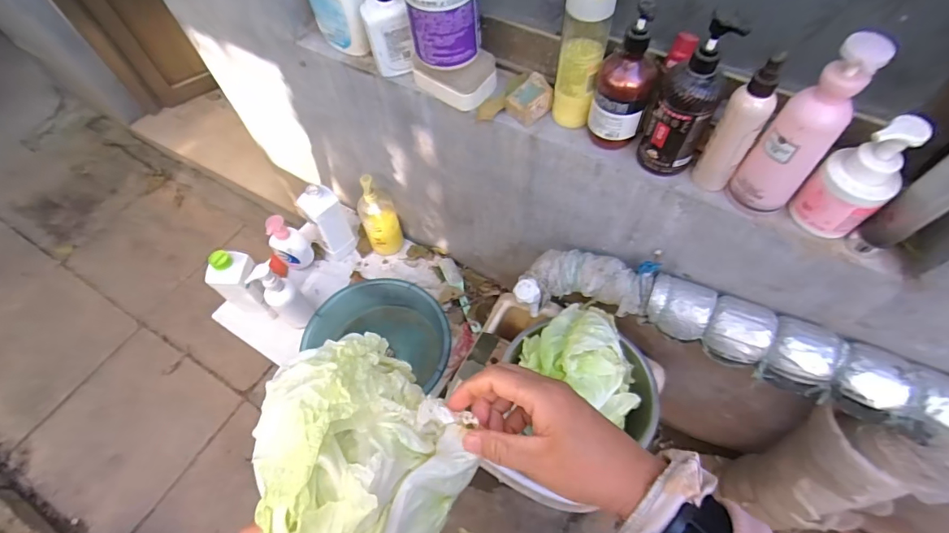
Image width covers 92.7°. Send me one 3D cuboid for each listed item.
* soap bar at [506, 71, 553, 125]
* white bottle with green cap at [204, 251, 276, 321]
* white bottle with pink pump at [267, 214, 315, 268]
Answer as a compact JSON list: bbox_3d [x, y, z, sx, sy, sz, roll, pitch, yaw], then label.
[{"bbox_3d":[0.082,-0.254,0.688,0.061,0.042,0.052,-40,66,-19],"label":"soap bar"},{"bbox_3d":[-0.522,0.042,1.023,0.080,0.208,0.080,5,60,5],"label":"white bottle with green cap"},{"bbox_3d":[-0.463,-0.059,1.124,0.087,0.162,0.071,-32,64,-16],"label":"white bottle with pink pump"}]

